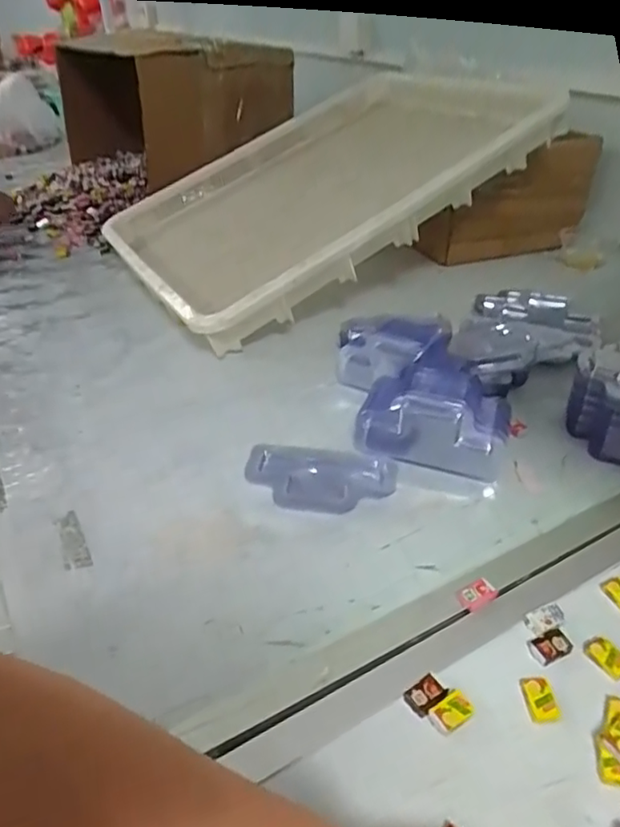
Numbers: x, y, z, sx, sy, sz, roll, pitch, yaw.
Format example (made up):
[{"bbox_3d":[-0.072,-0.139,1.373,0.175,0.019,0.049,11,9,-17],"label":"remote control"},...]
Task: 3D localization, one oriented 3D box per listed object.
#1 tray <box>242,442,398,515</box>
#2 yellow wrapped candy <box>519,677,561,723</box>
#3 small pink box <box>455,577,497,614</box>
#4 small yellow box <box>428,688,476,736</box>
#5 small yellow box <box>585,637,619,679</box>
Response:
[{"bbox_3d":[0.009,0.060,0.560,0.137,0.012,0.083,4,35,7],"label":"tray"},{"bbox_3d":[0.146,0.180,0.382,0.018,0.006,0.028,-3,35,-4],"label":"yellow wrapped candy"},{"bbox_3d":[0.125,0.134,0.450,0.030,0.008,0.020,-17,38,-22],"label":"small pink box"},{"bbox_3d":[0.088,0.187,0.376,0.027,0.008,0.019,-24,61,-12],"label":"small yellow box"},{"bbox_3d":[0.201,0.164,0.405,0.018,0.005,0.027,-20,39,-25],"label":"small yellow box"}]

